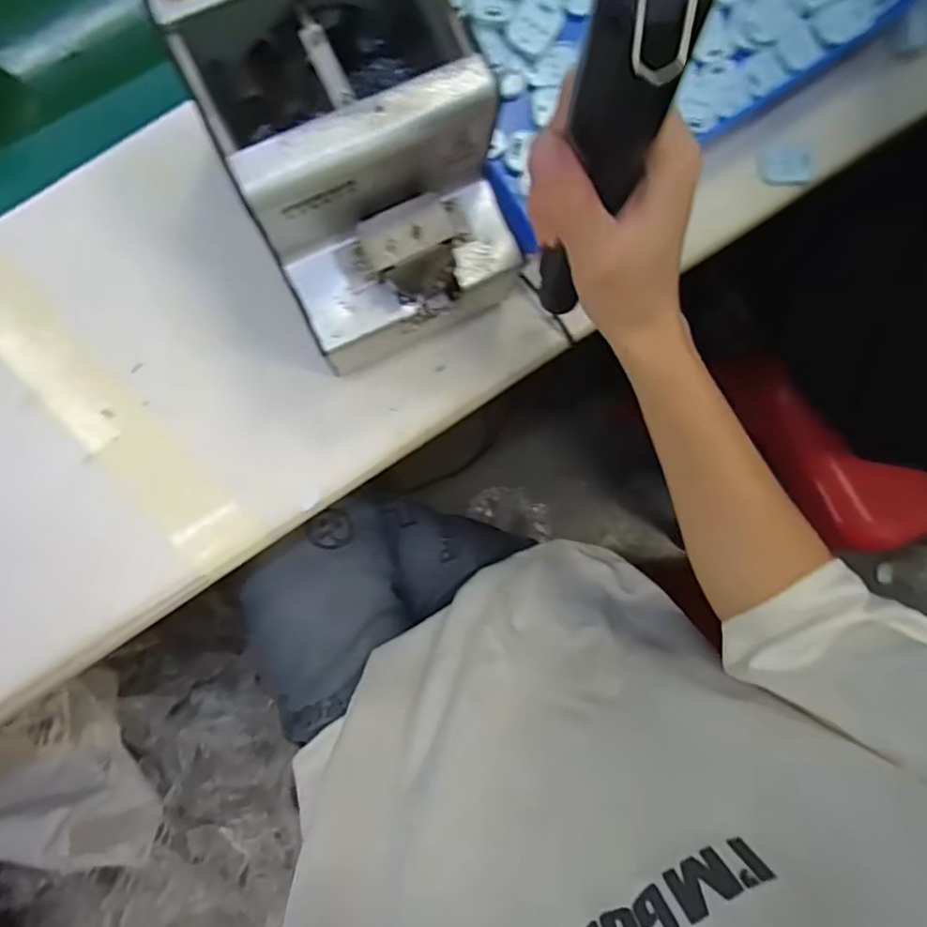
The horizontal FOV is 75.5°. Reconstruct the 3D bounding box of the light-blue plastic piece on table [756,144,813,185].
[{"bbox_3d":[0.229,-0.213,0.425,0.040,0.005,0.029,-5,88,-6],"label":"light-blue plastic piece on table"}]

